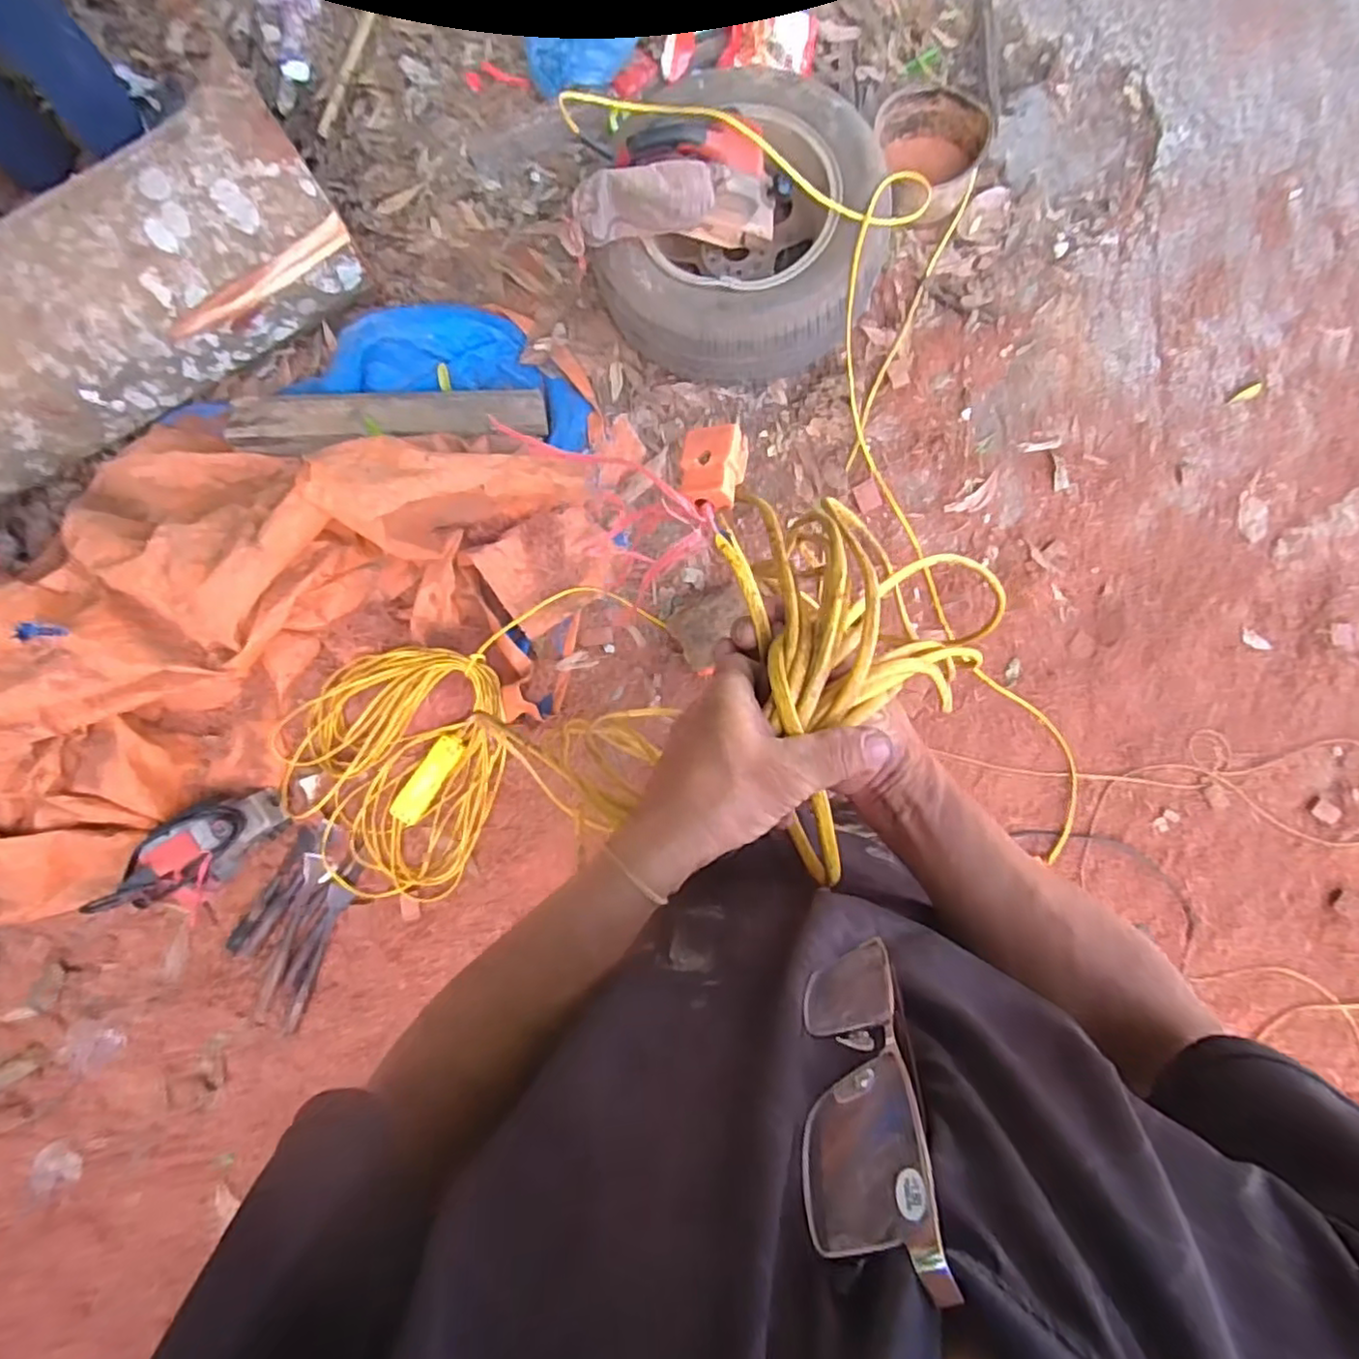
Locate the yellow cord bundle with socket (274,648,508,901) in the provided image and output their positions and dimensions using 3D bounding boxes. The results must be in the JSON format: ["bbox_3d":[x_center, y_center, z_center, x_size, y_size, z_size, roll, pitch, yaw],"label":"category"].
[{"bbox_3d":[-0.597,0.183,1.323,0.478,0.058,0.490,3,85,4],"label":"yellow cord bundle with socket"}]

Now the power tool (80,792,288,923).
[{"bbox_3d":[-1.011,0.378,1.325,0.445,0.110,0.165,-35,82,0],"label":"power tool"}]

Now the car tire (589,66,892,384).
[{"bbox_3d":[0.148,-0.906,1.364,0.524,0.212,0.570,0,85,4],"label":"car tire"}]

